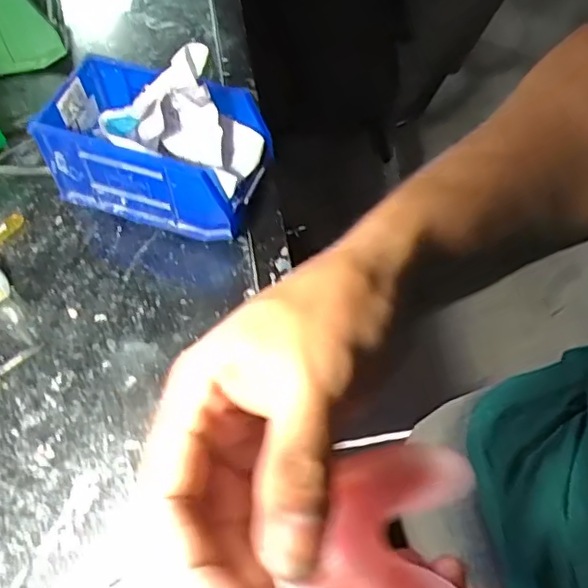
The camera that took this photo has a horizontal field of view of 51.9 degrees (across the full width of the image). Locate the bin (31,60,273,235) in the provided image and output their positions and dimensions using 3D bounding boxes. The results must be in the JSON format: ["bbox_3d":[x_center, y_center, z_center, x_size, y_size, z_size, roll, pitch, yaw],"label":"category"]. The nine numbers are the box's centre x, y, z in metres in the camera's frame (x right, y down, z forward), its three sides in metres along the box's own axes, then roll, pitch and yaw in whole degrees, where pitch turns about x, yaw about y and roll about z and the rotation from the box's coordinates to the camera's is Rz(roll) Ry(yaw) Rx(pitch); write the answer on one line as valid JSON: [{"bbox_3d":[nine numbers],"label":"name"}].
[{"bbox_3d":[-0.117,-0.125,0.523,0.173,0.098,0.099,17,60,8],"label":"bin"}]

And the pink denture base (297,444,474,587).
[{"bbox_3d":[0.030,0.072,0.176,0.043,0.017,0.062,7,59,2],"label":"pink denture base"}]

